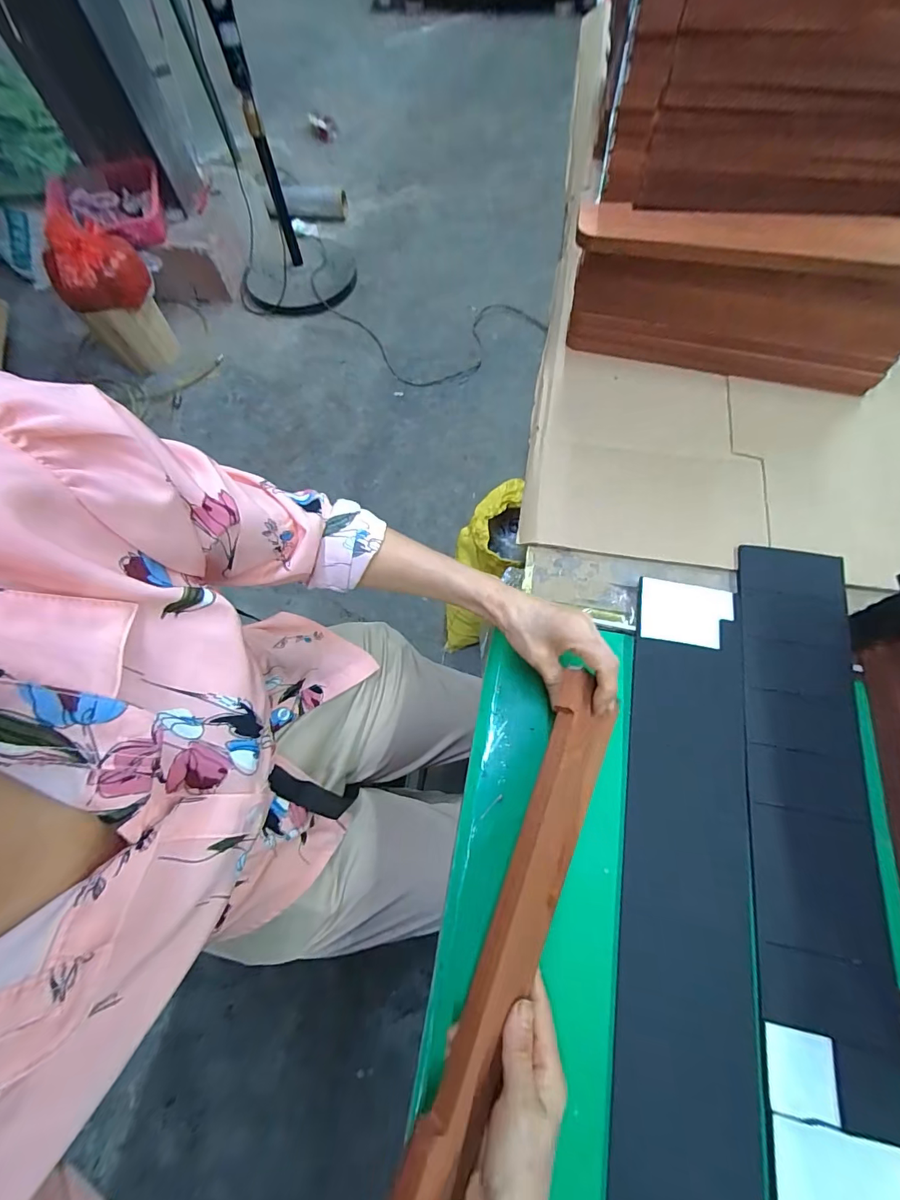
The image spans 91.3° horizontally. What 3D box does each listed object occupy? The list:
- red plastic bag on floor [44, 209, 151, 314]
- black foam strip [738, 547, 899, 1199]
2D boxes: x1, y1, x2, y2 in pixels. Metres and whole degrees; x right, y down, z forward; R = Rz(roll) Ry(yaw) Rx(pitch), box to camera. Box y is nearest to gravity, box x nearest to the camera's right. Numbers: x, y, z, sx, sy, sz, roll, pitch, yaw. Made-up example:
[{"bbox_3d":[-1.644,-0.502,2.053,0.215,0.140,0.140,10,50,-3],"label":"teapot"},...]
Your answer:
[{"bbox_3d":[-0.973,-0.911,1.216,0.190,0.190,0.210,33,74,14],"label":"red plastic bag on floor"},{"bbox_3d":[0.302,0.178,0.364,0.099,0.011,0.474,8,70,5],"label":"black foam strip"}]

